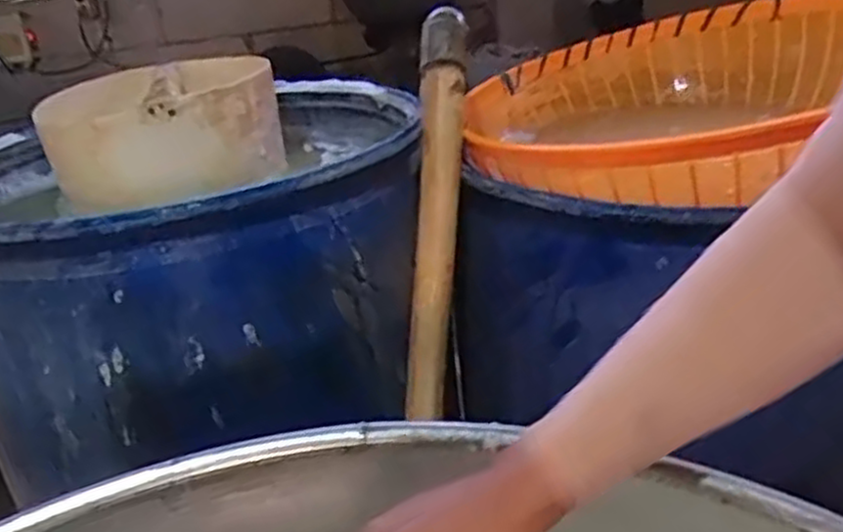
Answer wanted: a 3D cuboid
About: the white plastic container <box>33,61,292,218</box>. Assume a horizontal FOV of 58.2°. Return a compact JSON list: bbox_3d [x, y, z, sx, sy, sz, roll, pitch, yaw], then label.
[{"bbox_3d":[-0.316,-0.172,0.933,0.262,0.126,0.283,-14,26,-16],"label":"white plastic container"}]

